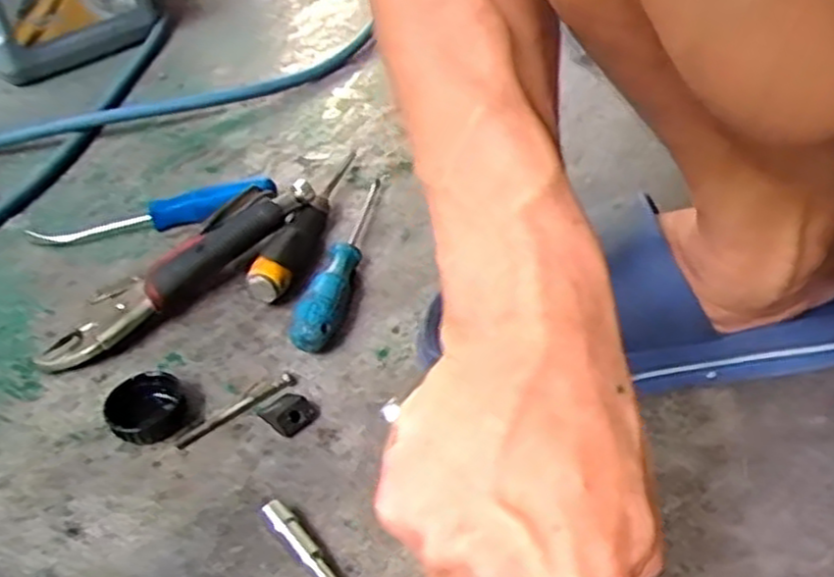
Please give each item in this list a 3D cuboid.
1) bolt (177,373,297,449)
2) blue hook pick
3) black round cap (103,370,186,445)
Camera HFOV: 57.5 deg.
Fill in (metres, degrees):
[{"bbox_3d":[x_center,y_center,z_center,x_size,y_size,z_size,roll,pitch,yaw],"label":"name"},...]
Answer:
[{"bbox_3d":[-0.107,0.073,0.455,0.077,0.004,0.009,-30,44,-25],"label":"bolt"},{"bbox_3d":[-0.214,-0.062,0.613,0.196,0.032,0.028,-12,39,-5],"label":"blue hook pick"},{"bbox_3d":[-0.162,0.070,0.453,0.042,0.018,0.045,-5,39,4],"label":"black round cap"}]

